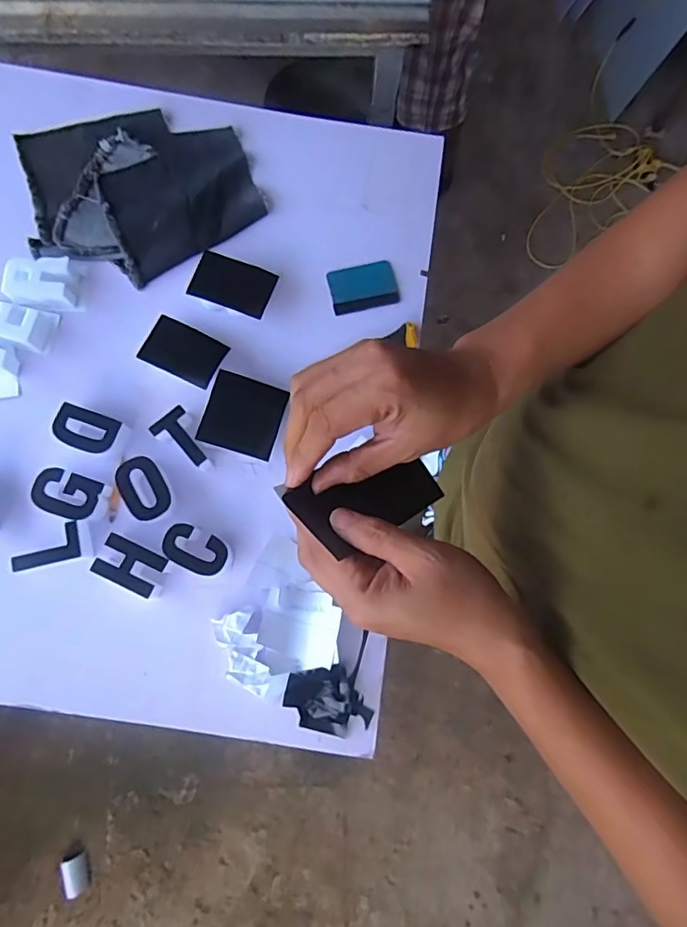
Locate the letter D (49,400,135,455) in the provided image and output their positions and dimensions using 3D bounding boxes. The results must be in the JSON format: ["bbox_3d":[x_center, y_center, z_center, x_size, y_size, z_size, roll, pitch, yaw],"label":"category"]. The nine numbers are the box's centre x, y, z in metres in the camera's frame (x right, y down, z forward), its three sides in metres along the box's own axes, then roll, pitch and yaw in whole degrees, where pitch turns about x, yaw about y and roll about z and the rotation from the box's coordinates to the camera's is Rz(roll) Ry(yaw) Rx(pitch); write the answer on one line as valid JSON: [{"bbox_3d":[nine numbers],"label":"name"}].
[{"bbox_3d":[-0.340,-0.043,0.721,0.086,0.034,0.056,21,81,3],"label":"letter D"}]

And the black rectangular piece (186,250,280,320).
[{"bbox_3d":[-0.156,-0.254,0.761,0.108,0.008,0.074,20,77,-5],"label":"black rectangular piece"}]

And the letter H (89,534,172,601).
[{"bbox_3d":[-0.268,0.130,0.683,0.078,0.034,0.056,26,78,2],"label":"letter H"}]

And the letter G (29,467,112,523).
[{"bbox_3d":[-0.353,0.041,0.700,0.084,0.037,0.057,16,81,2],"label":"letter G"}]

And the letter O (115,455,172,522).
[{"bbox_3d":[-0.260,0.034,0.704,0.056,0.032,0.086,-26,81,-8],"label":"letter O"}]

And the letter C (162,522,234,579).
[{"bbox_3d":[-0.187,0.111,0.692,0.086,0.032,0.052,24,81,3],"label":"letter C"}]

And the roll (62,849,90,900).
[{"bbox_3d":[-0.621,0.958,1.253,0.045,0.049,0.087,-12,79,-6],"label":"roll"}]

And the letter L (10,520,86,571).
[{"bbox_3d":[-0.375,0.109,0.688,0.078,0.034,0.048,-14,71,-8],"label":"letter L"}]

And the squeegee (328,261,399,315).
[{"bbox_3d":[0.029,-0.266,0.808,0.098,0.005,0.076,-12,79,-6],"label":"squeegee"}]

